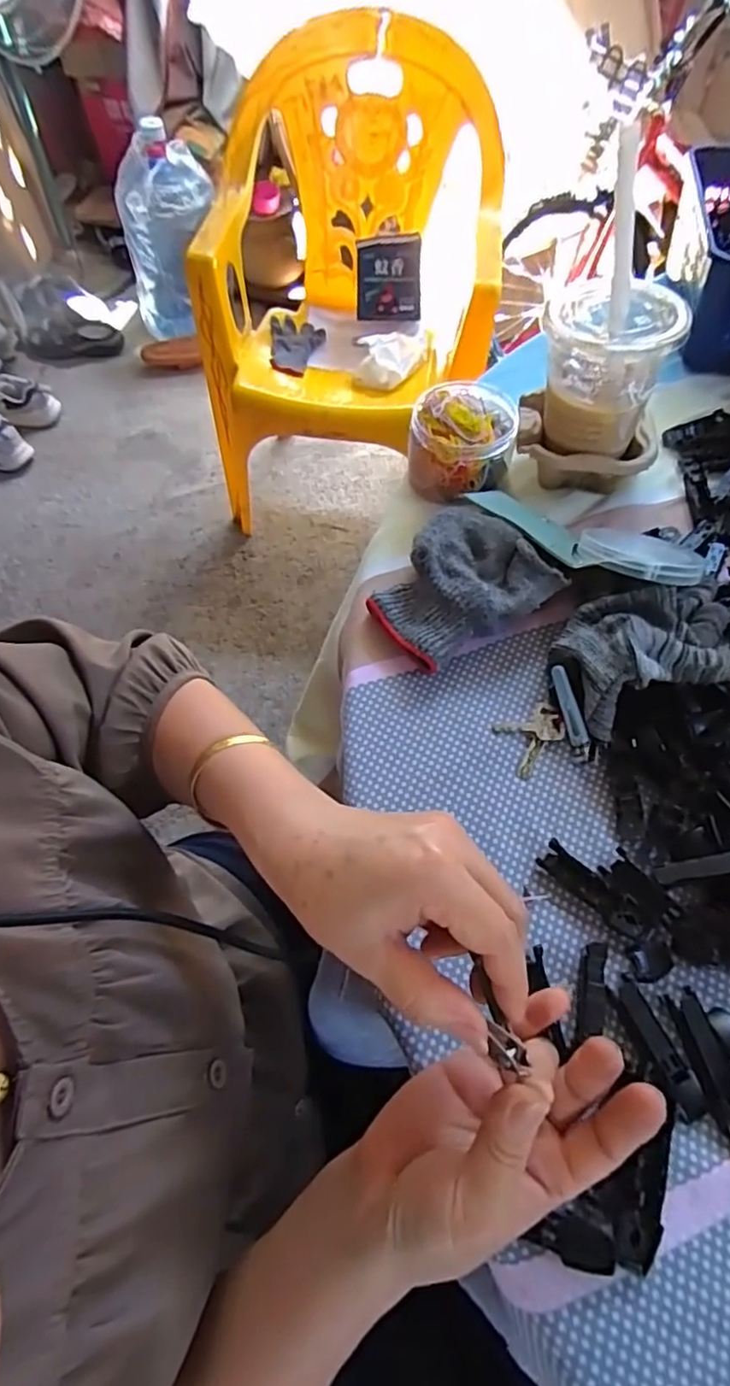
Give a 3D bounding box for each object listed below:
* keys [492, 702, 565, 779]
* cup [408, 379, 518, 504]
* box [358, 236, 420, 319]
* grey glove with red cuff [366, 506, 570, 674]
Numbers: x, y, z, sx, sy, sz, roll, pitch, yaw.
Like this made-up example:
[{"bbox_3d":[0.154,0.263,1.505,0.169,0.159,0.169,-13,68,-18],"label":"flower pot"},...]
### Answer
[{"bbox_3d":[0.110,0.030,0.400,0.045,0.006,0.038,-23,62,-12],"label":"keys"},{"bbox_3d":[0.078,-0.207,0.495,0.080,0.064,0.089,10,61,7],"label":"cup"},{"bbox_3d":[0.048,-0.875,1.314,0.141,0.152,0.040,15,35,23],"label":"box"},{"bbox_3d":[0.063,-0.074,0.433,0.110,0.036,0.095,-34,65,-17],"label":"grey glove with red cuff"}]

